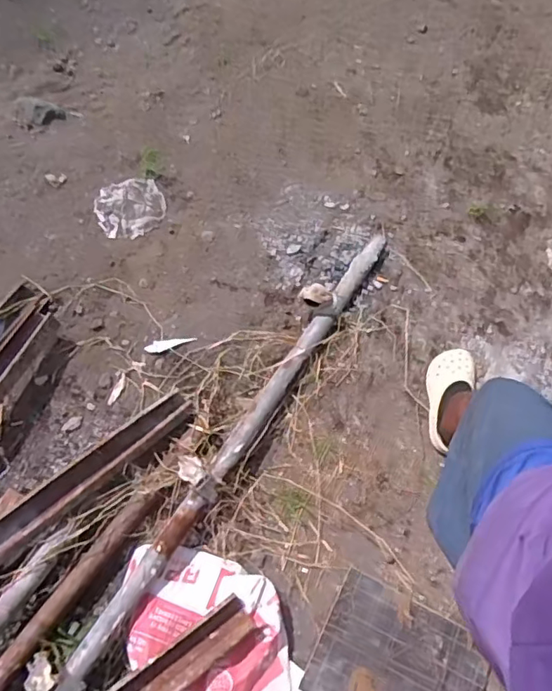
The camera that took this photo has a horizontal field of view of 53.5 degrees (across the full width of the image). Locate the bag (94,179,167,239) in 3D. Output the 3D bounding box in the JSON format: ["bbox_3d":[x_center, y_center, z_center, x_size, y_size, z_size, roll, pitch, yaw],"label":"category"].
[{"bbox_3d":[-0.440,-0.416,1.653,0.198,0.019,0.210,-18,63,-10],"label":"bag"}]

